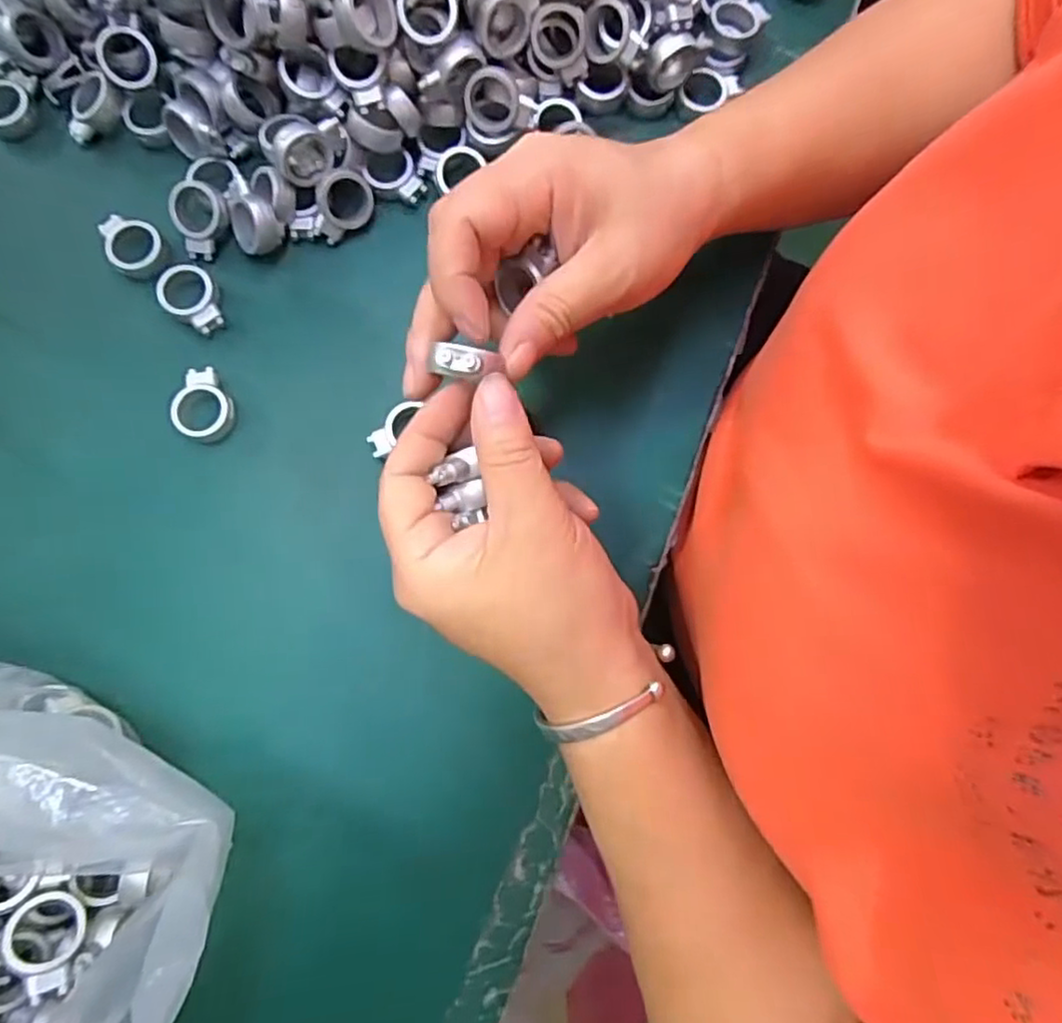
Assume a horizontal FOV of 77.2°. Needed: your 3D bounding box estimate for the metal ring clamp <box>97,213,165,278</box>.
[{"bbox_3d":[-0.192,-0.130,0.319,0.025,0.005,0.034,-35,84,-7],"label":"metal ring clamp"}]

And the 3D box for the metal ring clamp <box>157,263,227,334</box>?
[{"bbox_3d":[-0.161,-0.101,0.316,0.024,0.009,0.034,-33,83,-7],"label":"metal ring clamp"}]

